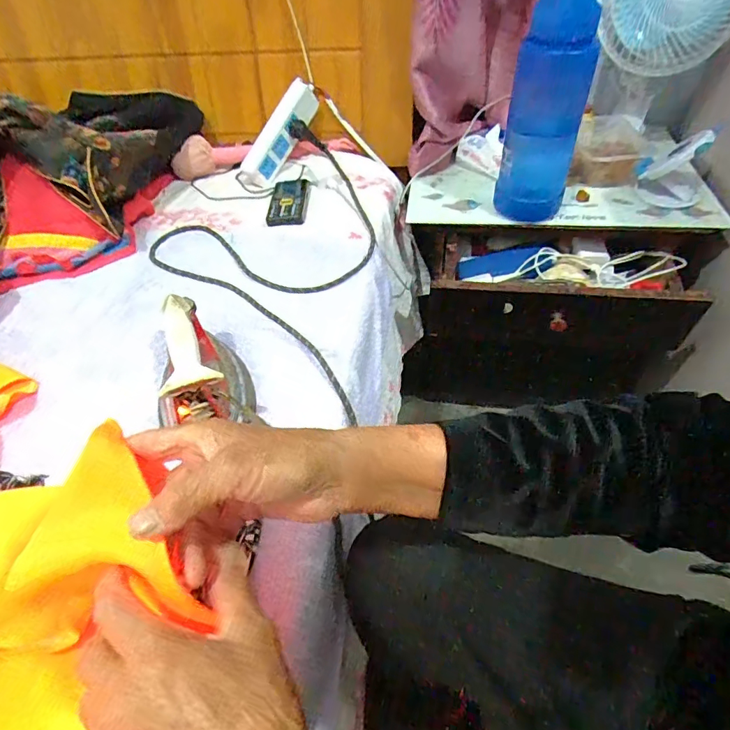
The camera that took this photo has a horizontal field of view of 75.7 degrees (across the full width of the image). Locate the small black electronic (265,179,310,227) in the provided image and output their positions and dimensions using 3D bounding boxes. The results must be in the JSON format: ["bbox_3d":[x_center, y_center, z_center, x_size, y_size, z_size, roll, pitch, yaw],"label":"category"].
[{"bbox_3d":[-0.121,-0.259,0.747,0.058,0.023,0.128,-2,45,2],"label":"small black electronic"}]

